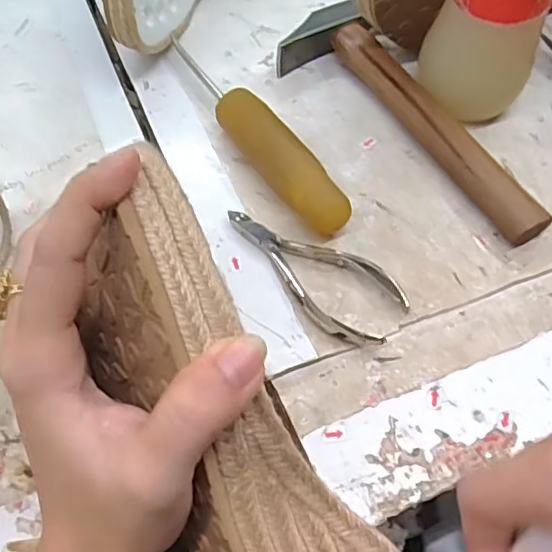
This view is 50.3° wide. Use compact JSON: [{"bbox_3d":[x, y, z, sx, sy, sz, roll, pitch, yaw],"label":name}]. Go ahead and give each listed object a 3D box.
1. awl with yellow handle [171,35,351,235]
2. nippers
[{"bbox_3d":[-0.010,-0.081,0.334,0.028,0.027,0.151,-26,64,-16],"label":"awl with yellow handle"},{"bbox_3d":[0.019,-0.005,0.298,0.100,0.009,0.043,41,66,20],"label":"nippers"}]

